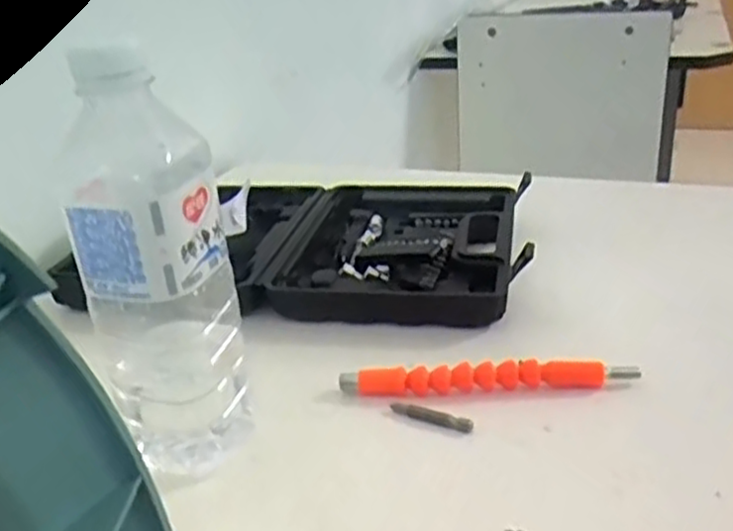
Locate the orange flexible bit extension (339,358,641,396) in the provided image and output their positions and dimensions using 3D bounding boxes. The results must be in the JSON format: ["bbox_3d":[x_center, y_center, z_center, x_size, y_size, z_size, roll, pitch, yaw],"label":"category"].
[{"bbox_3d":[0.070,0.065,0.432,0.168,0.016,0.017,0,25,5],"label":"orange flexible bit extension"}]

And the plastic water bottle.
[{"bbox_3d":[-0.099,0.000,0.360,0.072,0.213,0.069,-16,27,-20],"label":"plastic water bottle"}]

